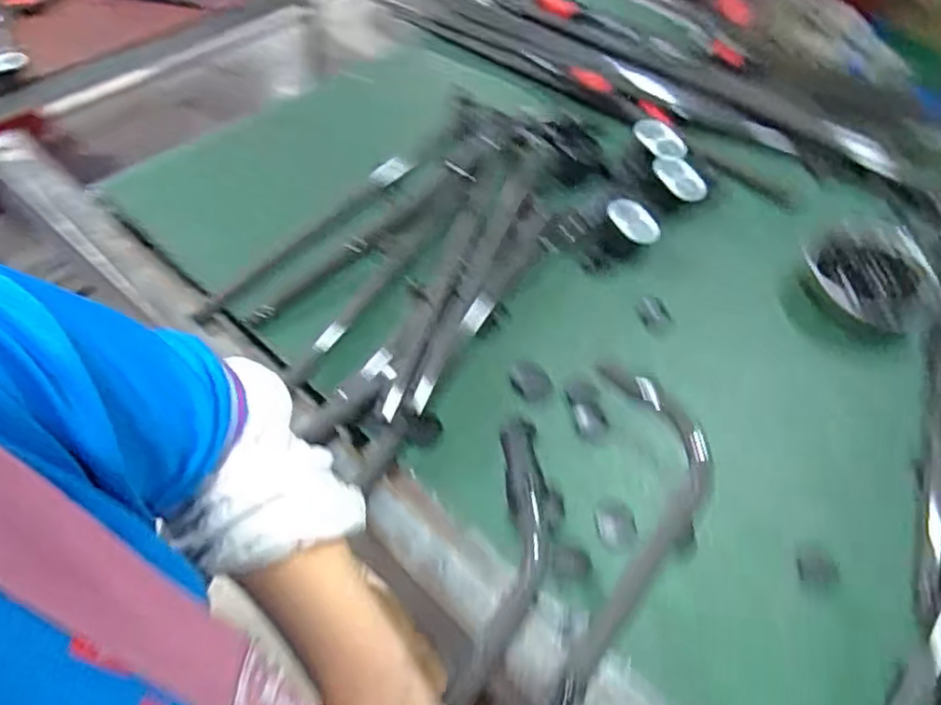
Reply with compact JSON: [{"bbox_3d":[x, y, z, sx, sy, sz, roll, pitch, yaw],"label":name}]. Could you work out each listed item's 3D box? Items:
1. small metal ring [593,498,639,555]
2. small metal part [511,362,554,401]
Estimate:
[{"bbox_3d":[0.134,0.159,0.633,0.039,0.005,0.048,-4,53,-8],"label":"small metal ring"},{"bbox_3d":[0.064,0.030,0.721,0.045,0.007,0.040,26,54,14],"label":"small metal part"}]

